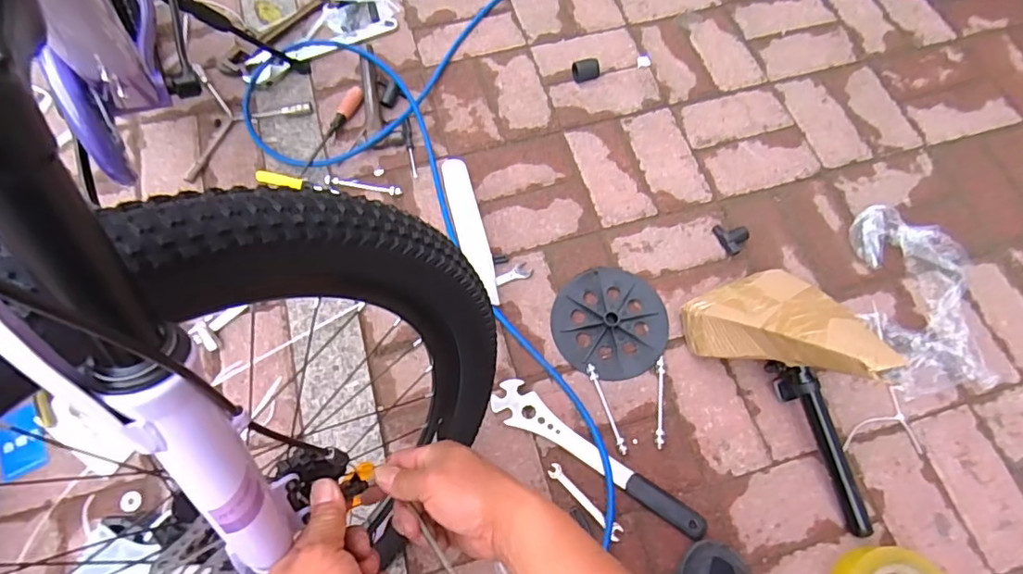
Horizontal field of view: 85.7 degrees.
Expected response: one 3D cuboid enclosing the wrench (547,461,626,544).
[{"bbox_3d":[0.095,0.275,0.710,0.120,0.008,0.021,41,72,17],"label":"wrench"}]

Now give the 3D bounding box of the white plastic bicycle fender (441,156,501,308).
[{"bbox_3d":[-0.064,-0.090,0.860,0.043,0.030,0.258,-13,67,-6],"label":"white plastic bicycle fender"}]

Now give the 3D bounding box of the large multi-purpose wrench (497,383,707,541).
[{"bbox_3d":[0.108,0.229,0.729,0.311,0.012,0.053,35,71,15],"label":"large multi-purpose wrench"}]

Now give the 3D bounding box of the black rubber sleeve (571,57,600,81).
[{"bbox_3d":[0.134,-0.393,0.993,0.045,0.033,0.032,-12,67,-5],"label":"black rubber sleeve"}]

